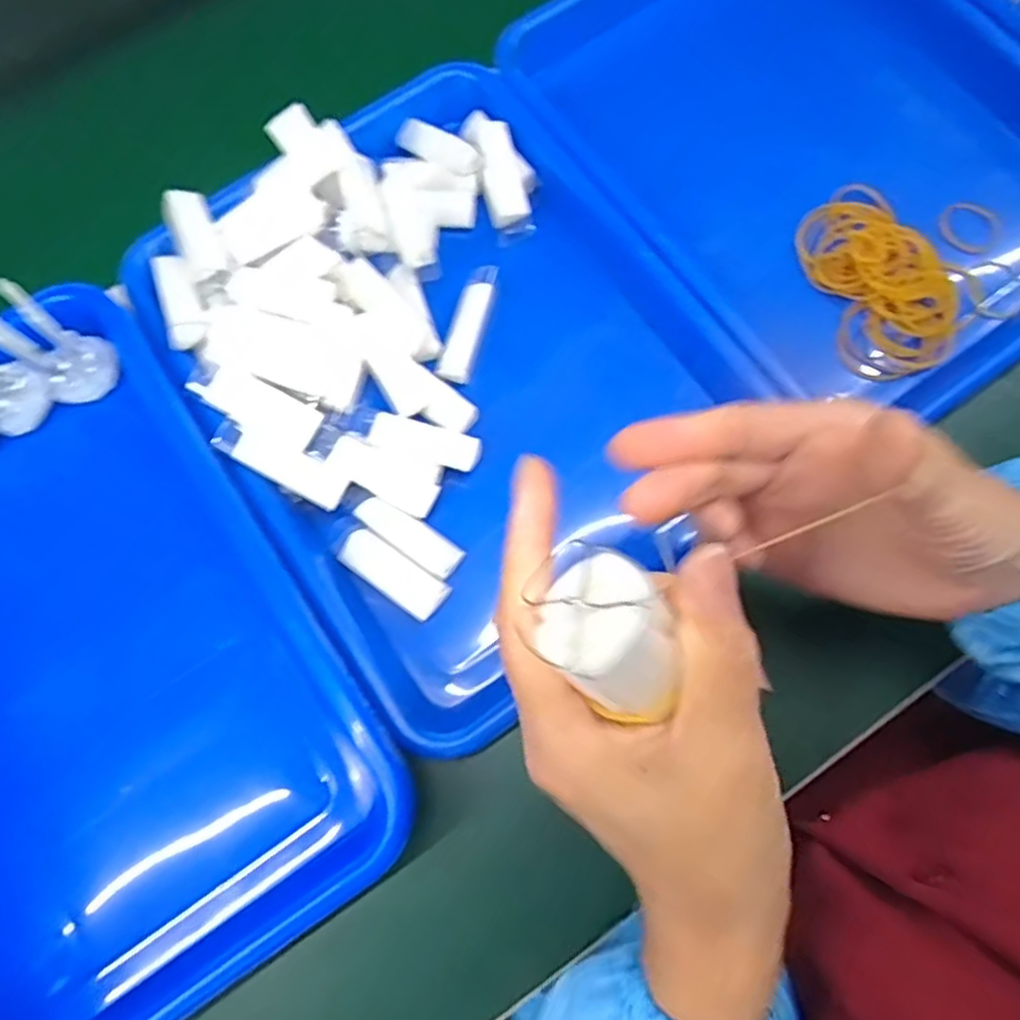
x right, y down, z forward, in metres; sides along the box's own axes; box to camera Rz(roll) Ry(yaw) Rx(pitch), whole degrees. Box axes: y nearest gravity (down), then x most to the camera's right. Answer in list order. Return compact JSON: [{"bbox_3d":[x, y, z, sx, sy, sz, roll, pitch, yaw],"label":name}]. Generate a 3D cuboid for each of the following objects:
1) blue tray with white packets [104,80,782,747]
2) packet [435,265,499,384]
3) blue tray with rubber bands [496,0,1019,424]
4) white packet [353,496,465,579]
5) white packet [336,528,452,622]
[{"bbox_3d":[-0.033,-0.075,0.377,0.246,0.071,0.309,-37,76,-8],"label":"blue tray with white packets"},{"bbox_3d":[-0.023,-0.102,0.376,0.019,0.013,0.066,16,75,6],"label":"packet"},{"bbox_3d":[0.177,-0.217,0.413,0.252,0.048,0.345,-35,76,-7],"label":"blue tray with rubber bands"},{"bbox_3d":[-0.051,0.012,0.347,0.056,0.011,0.018,34,78,11],"label":"white packet"},{"bbox_3d":[-0.059,0.031,0.342,0.056,0.006,0.022,33,78,10],"label":"white packet"}]

